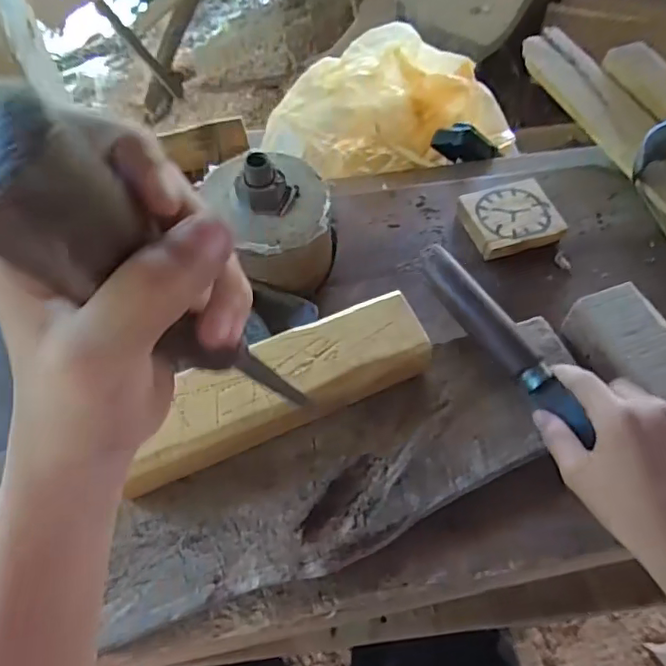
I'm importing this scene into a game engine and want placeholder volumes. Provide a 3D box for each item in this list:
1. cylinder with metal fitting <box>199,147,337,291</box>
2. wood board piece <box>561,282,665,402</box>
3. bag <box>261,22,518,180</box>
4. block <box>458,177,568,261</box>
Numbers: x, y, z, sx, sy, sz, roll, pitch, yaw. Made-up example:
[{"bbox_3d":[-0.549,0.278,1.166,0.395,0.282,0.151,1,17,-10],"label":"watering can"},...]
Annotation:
[{"bbox_3d":[-0.048,-0.091,0.437,0.101,0.095,0.105,-27,63,-17],"label":"cylinder with metal fitting"},{"bbox_3d":[0.227,0.035,0.398,0.055,0.041,0.145,-16,61,-12],"label":"wood board piece"},{"bbox_3d":[0.044,-0.242,0.605,0.215,0.109,0.133,-14,60,-11],"label":"bag"},{"bbox_3d":[0.156,-0.099,0.488,0.074,0.018,0.071,-13,60,-10],"label":"block"}]

